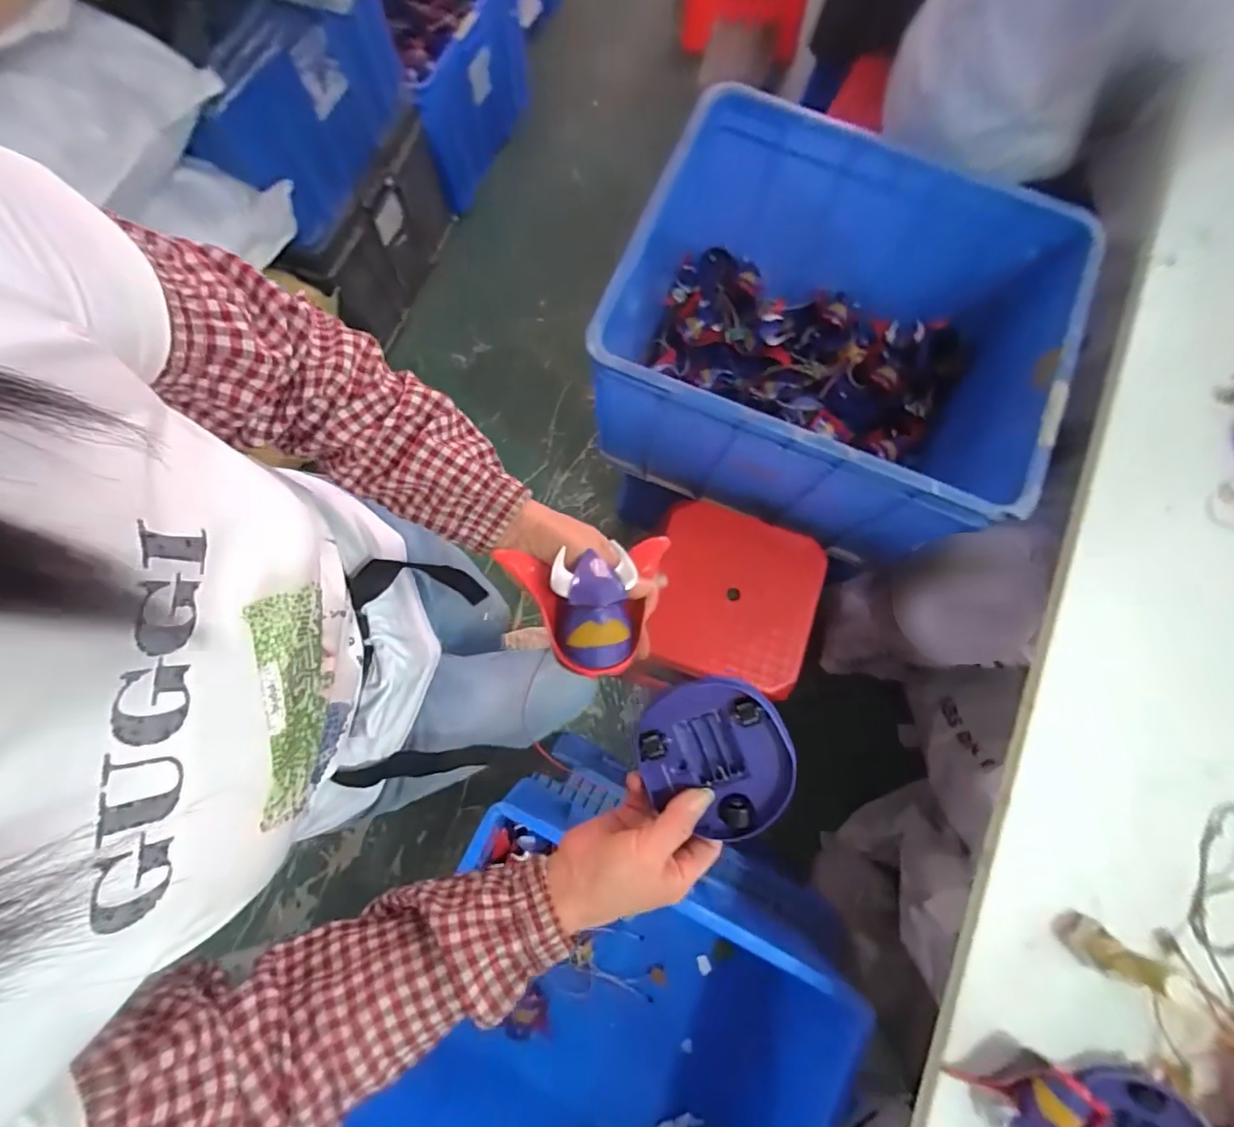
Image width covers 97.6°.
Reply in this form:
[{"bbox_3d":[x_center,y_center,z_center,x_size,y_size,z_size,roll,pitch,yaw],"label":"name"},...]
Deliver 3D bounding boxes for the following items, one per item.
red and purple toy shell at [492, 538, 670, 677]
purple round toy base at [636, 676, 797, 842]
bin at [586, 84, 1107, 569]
[{"bbox_3d":[-0.016,0.033,0.393,0.118,0.042,0.093,-9,77,-3],"label":"red and purple toy shell"},{"bbox_3d":[0.070,0.137,0.388,0.107,0.026,0.107,1,94,7],"label":"purple round toy base"},{"bbox_3d":[0.309,-0.343,0.874,0.624,0.312,0.484,22,77,4],"label":"bin"}]

